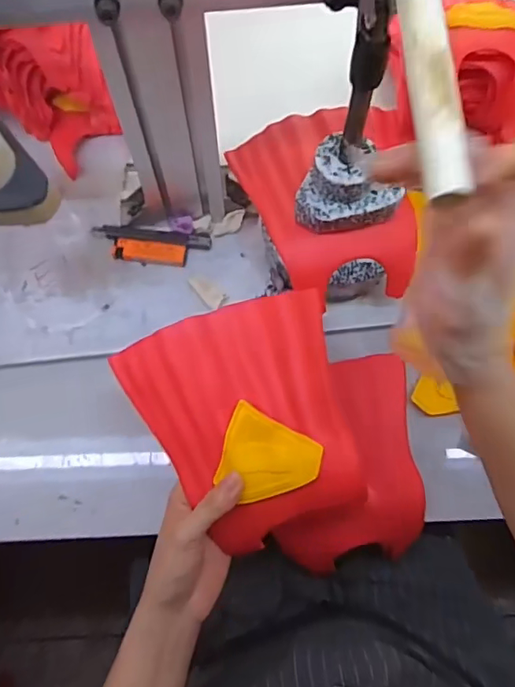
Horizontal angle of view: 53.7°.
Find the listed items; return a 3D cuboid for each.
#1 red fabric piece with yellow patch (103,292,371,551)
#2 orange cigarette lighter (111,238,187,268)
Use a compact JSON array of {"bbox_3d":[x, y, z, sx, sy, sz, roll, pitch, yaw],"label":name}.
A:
[{"bbox_3d":[-0.005,0.064,0.405,0.167,0.061,0.177,-19,72,-6],"label":"red fabric piece with yellow patch"},{"bbox_3d":[-0.118,-0.100,0.553,0.080,0.012,0.024,7,71,3],"label":"orange cigarette lighter"}]

